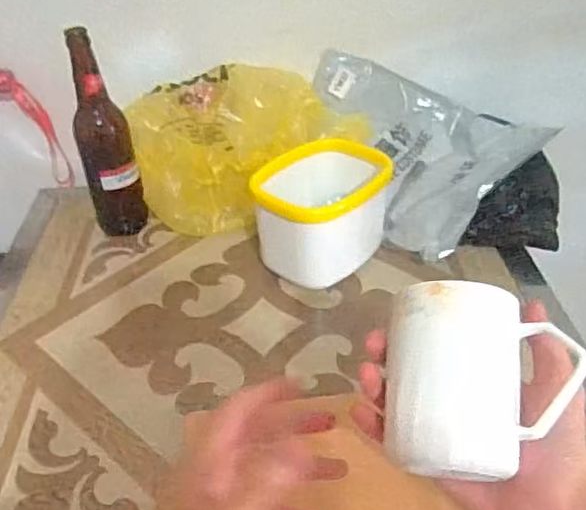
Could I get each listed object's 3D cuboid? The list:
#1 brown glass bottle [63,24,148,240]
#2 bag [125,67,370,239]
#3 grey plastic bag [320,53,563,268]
[{"bbox_3d":[-0.224,-0.132,0.724,0.062,0.242,0.063,-13,38,-13],"label":"brown glass bottle"},{"bbox_3d":[-0.069,-0.154,0.822,0.271,0.154,0.192,-28,43,-29],"label":"bag"},{"bbox_3d":[0.161,-0.155,0.822,0.246,0.163,0.287,-32,45,-32],"label":"grey plastic bag"}]

